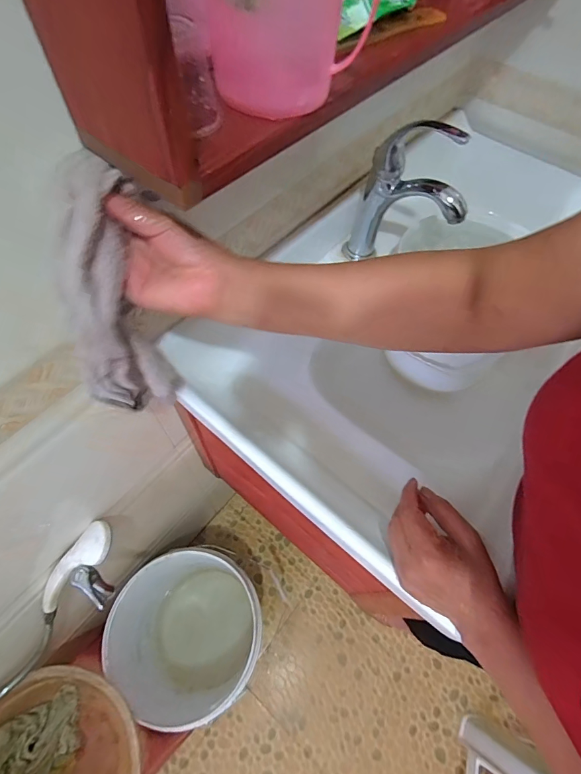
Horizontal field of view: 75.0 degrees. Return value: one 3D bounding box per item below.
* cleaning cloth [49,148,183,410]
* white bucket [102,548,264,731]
[{"bbox_3d":[-0.151,-0.053,0.337,0.047,0.245,0.081,16,52,6],"label":"cleaning cloth"},{"bbox_3d":[-0.231,0.565,0.897,0.327,0.368,0.280,6,61,2],"label":"white bucket"}]

